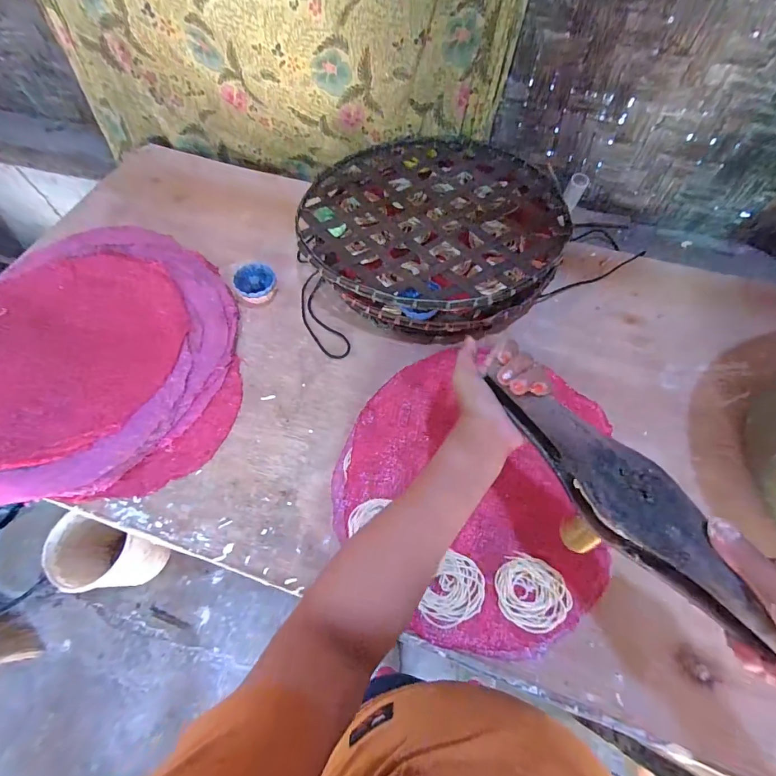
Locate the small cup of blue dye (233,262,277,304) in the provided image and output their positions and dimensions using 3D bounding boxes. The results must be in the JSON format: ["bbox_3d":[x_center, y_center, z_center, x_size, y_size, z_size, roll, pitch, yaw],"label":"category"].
[{"bbox_3d":[-0.198,-0.156,0.620,0.059,0.034,0.060,-1,61,1],"label":"small cup of blue dye"}]

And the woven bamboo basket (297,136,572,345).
[{"bbox_3d":[0.069,-0.265,0.637,0.387,0.086,0.392,-1,61,1],"label":"woven bamboo basket"}]

